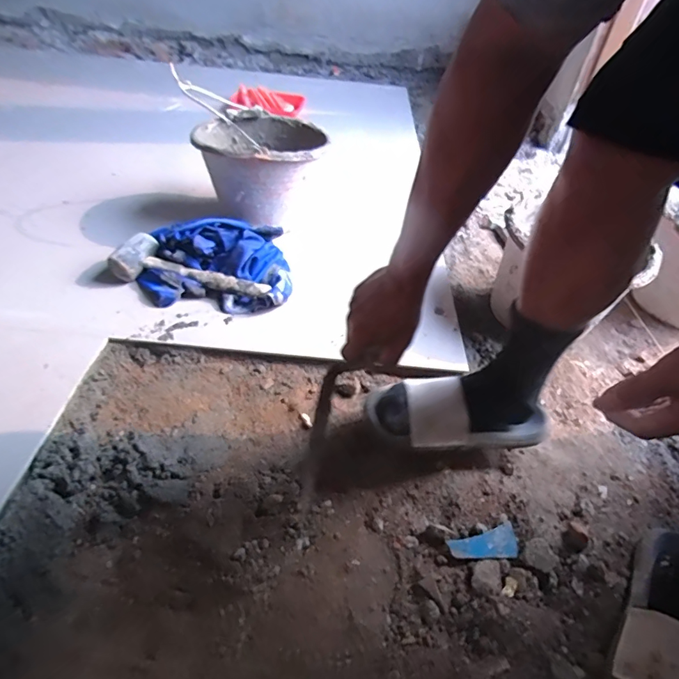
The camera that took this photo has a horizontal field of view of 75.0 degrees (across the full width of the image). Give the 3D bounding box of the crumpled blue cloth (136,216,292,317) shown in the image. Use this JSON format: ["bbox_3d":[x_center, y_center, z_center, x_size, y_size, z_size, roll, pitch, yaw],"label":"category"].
[{"bbox_3d":[-0.244,-0.148,0.842,0.307,0.111,0.200,4,44,-3],"label":"crumpled blue cloth"}]

